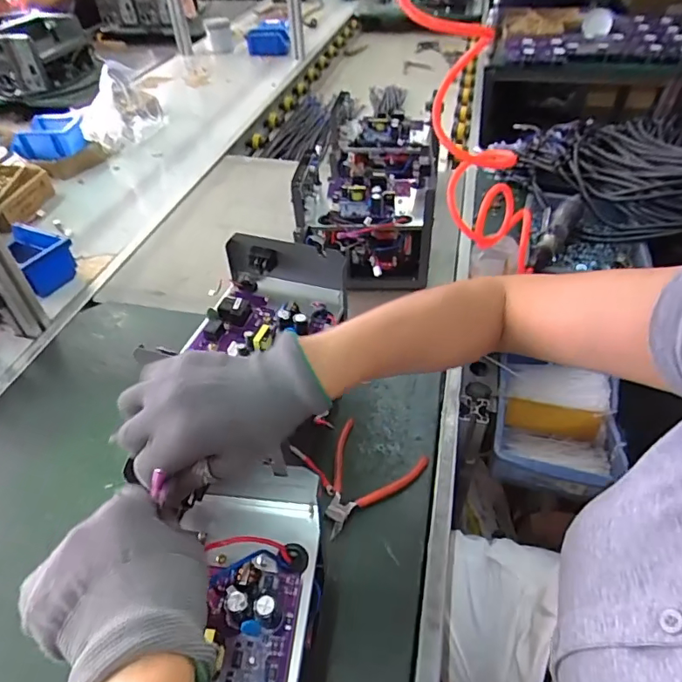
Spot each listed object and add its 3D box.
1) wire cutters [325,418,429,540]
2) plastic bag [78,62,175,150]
[{"bbox_3d":[0.022,0.162,0.570,0.110,0.011,0.135,23,50,24],"label":"wire cutters"},{"bbox_3d":[-0.575,-0.619,1.282,0.219,0.167,0.167,-16,46,-14],"label":"plastic bag"}]

